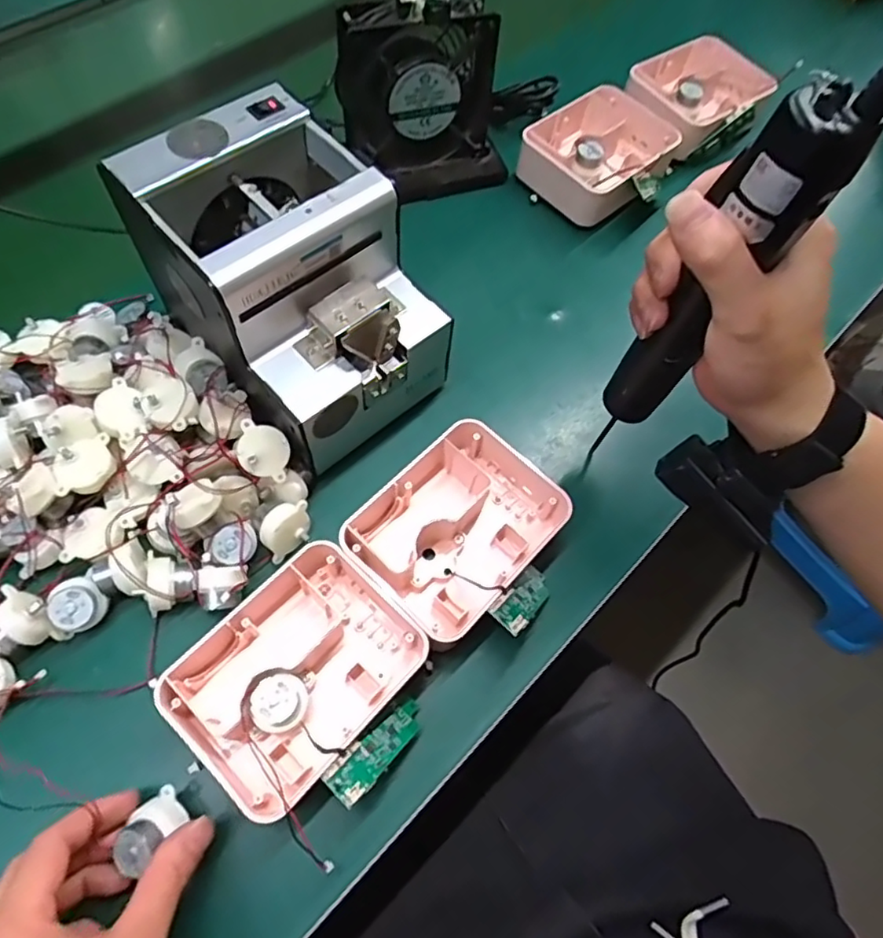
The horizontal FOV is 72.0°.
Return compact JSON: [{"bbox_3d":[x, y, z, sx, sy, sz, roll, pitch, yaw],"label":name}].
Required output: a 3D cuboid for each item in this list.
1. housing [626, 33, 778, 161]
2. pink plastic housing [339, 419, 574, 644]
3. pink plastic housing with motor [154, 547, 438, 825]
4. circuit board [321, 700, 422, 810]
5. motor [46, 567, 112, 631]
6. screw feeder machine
[{"bbox_3d":[0.248,-0.373,0.607,0.135,0.045,0.110,-35,69,-19],"label":"housing"},{"bbox_3d":[0.010,0.035,0.396,0.104,0.037,0.125,39,67,16],"label":"pink plastic housing"},{"bbox_3d":[-0.081,0.114,0.351,0.130,0.038,0.100,-40,71,-20],"label":"pink plastic housing with motor"},{"bbox_3d":[-0.034,0.153,0.336,0.022,0.008,0.068,41,40,17],"label":"circuit board"},{"bbox_3d":[-0.220,0.082,0.367,0.030,0.024,0.032,-26,94,-26],"label":"motor"},{"bbox_3d":[-0.094,-0.117,0.404,0.123,0.151,0.168,-38,70,-20],"label":"screw feeder machine"}]

